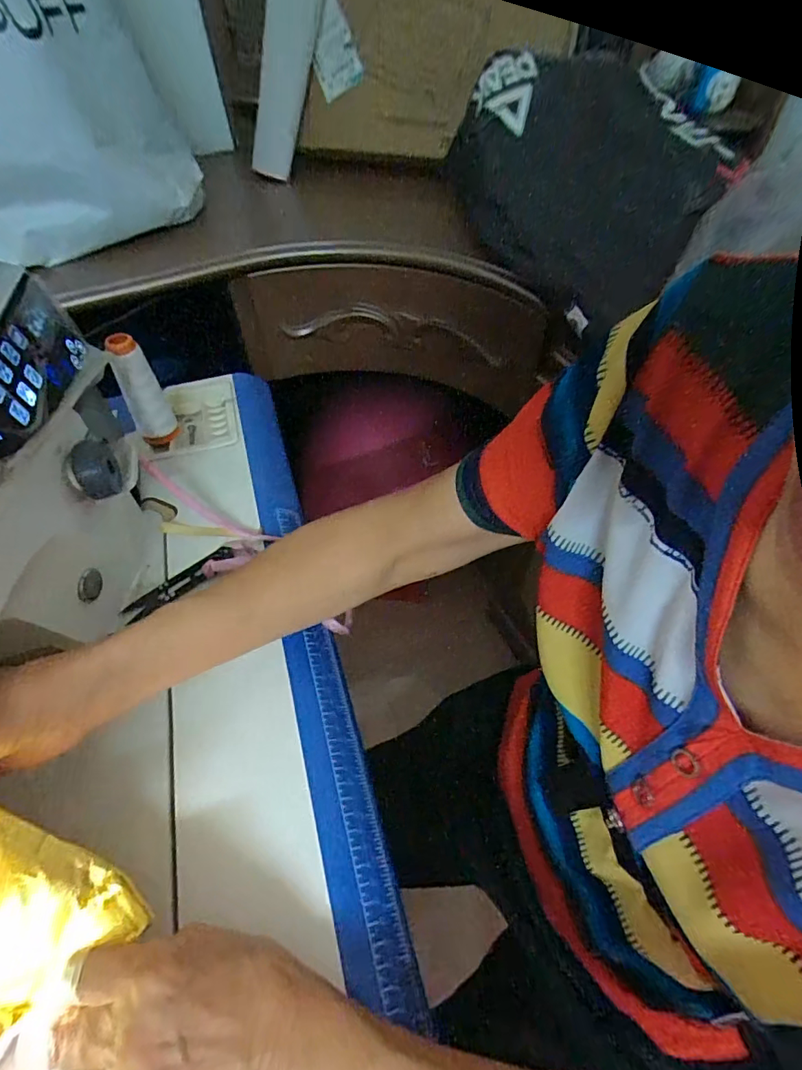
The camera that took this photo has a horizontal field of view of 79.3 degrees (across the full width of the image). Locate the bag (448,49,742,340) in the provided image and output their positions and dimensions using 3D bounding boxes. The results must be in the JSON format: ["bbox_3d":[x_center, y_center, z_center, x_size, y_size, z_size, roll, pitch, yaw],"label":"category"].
[{"bbox_3d":[0.238,-0.435,0.626,0.291,0.261,0.197,17,55,17],"label":"bag"}]

